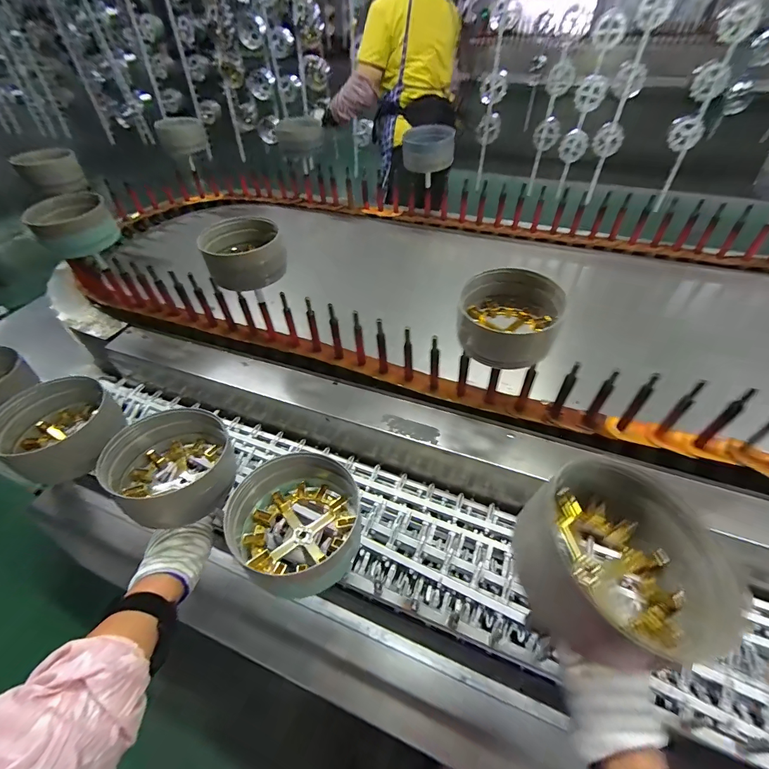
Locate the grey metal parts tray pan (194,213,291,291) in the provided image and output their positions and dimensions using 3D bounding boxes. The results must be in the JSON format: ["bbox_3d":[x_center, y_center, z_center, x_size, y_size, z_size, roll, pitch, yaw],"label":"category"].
[{"bbox_3d":[-0.245,-0.232,0.655,0.132,0.081,0.121,-24,51,-17],"label":"grey metal parts tray pan"}]

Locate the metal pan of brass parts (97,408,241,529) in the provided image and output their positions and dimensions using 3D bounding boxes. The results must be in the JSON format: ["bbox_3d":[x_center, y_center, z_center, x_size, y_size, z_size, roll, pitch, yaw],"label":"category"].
[{"bbox_3d":[-0.260,0.103,0.465,0.129,0.077,0.120,-2,48,2],"label":"metal pan of brass parts"}]

